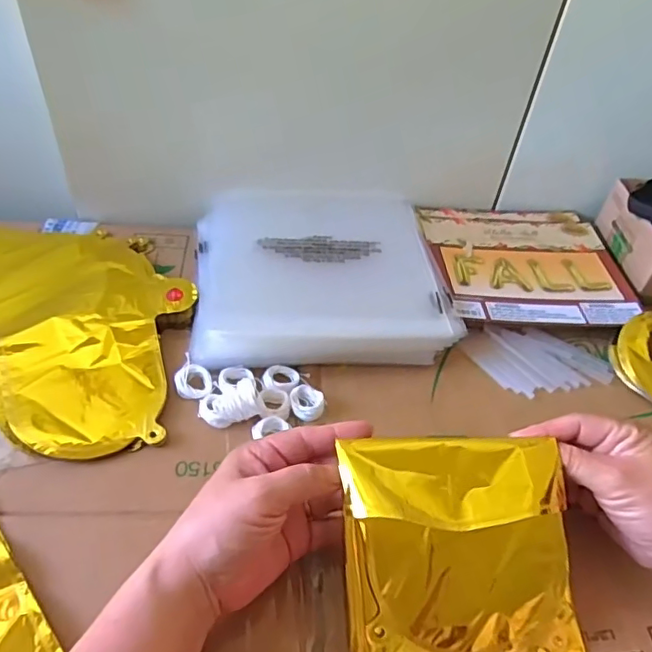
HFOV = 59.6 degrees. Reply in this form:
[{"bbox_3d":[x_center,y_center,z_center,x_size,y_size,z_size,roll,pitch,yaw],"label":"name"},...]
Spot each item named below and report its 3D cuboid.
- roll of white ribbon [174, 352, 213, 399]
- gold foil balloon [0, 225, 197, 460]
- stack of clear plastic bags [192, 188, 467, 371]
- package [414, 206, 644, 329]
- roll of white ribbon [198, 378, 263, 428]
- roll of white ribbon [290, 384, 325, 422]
[{"bbox_3d":[-0.105,0.041,0.444,0.033,0.011,0.027,28,50,19],"label":"roll of white ribbon"},{"bbox_3d":[-0.319,-0.023,0.481,0.410,0.014,0.227,10,47,3],"label":"gold foil balloon"},{"bbox_3d":[-0.007,-0.057,0.547,0.225,0.025,0.227,-2,47,-8],"label":"stack of clear plastic bags"},{"bbox_3d":[0.201,-0.066,0.579,0.193,0.018,0.181,1,47,-5],"label":"package"},{"bbox_3d":[-0.071,0.058,0.428,0.046,0.020,0.029,-7,48,-12],"label":"roll of white ribbon"},{"bbox_3d":[-0.014,0.060,0.443,0.025,0.008,0.029,-1,47,-8],"label":"roll of white ribbon"}]

